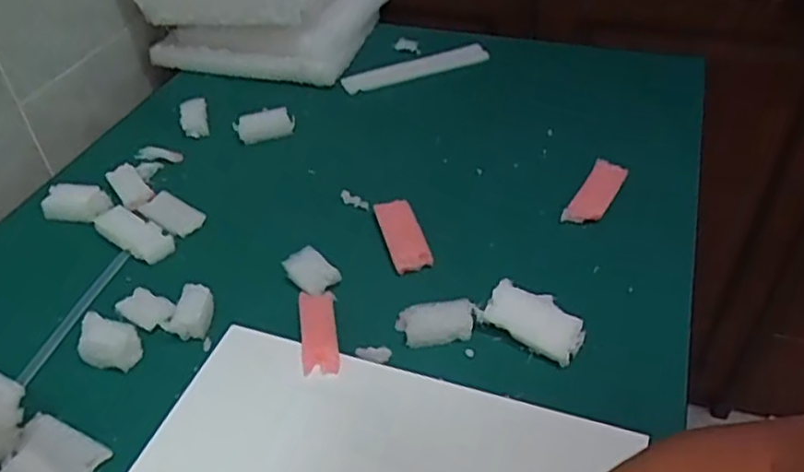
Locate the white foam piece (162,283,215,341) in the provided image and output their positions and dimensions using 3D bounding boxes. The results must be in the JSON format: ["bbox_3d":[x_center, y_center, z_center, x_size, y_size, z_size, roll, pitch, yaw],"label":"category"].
[{"bbox_3d":[-0.156,0.056,0.502,0.027,0.026,0.034,6,43,7],"label":"white foam piece"}]

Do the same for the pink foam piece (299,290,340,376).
[{"bbox_3d":[-0.060,0.069,0.491,0.026,0.009,0.076,-5,43,-5],"label":"pink foam piece"}]

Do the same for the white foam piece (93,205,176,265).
[{"bbox_3d":[-0.227,-0.003,0.575,0.071,0.016,0.031,24,48,25],"label":"white foam piece"}]

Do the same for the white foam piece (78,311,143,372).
[{"bbox_3d":[-0.209,0.076,0.484,0.044,0.022,0.029,12,44,13],"label":"white foam piece"}]

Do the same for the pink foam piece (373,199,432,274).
[{"bbox_3d":[-0.001,-0.004,0.564,0.030,0.017,0.071,-14,58,-14],"label":"pink foam piece"}]

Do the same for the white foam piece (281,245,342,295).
[{"bbox_3d":[-0.071,0.028,0.530,0.028,0.020,0.038,-32,51,-29],"label":"white foam piece"}]

